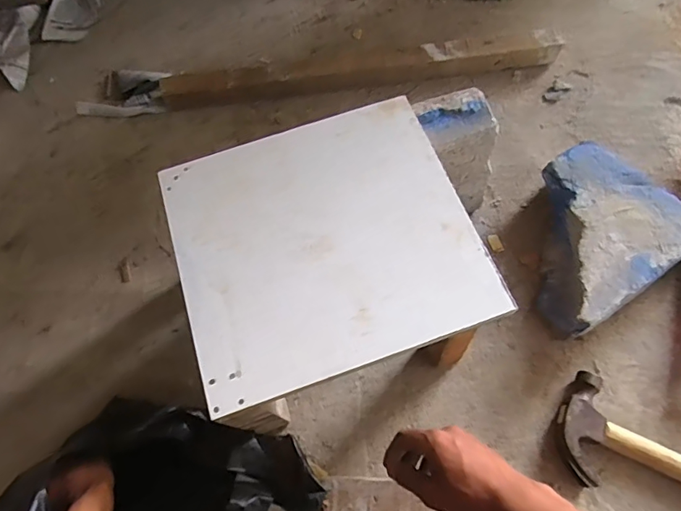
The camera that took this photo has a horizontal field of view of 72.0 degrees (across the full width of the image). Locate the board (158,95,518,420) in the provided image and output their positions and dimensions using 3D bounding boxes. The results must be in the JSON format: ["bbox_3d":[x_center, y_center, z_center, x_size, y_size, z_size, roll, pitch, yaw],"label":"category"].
[{"bbox_3d":[-0.020,-0.022,0.475,0.286,0.010,0.274,-19,66,-5],"label":"board"}]

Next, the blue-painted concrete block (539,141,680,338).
[{"bbox_3d":[0.339,-0.028,0.655,0.235,0.078,0.205,-34,68,-11],"label":"blue-painted concrete block"}]

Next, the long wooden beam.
[{"bbox_3d":[0.027,-0.319,0.819,0.697,0.050,0.042,-6,65,1],"label":"long wooden beam"}]

